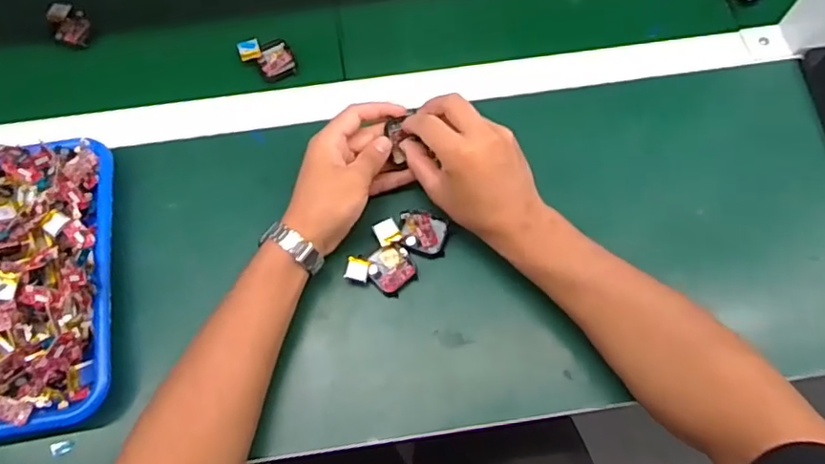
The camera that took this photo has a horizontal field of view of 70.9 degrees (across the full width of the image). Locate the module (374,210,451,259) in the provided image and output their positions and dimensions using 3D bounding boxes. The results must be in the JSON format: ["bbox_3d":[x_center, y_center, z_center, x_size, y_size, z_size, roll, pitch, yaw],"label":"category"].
[{"bbox_3d":[0.000,-0.001,0.512,0.063,0.015,0.038,8,69,4],"label":"module"}]

